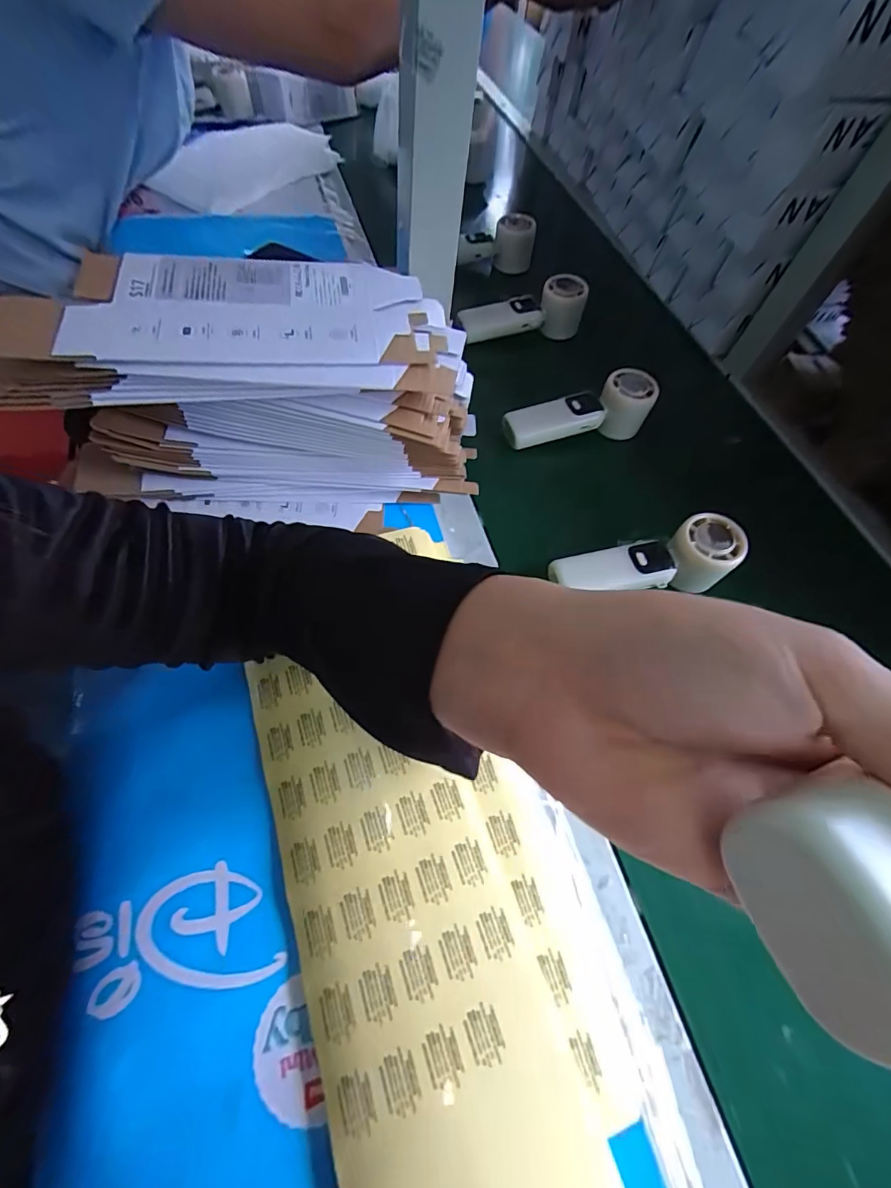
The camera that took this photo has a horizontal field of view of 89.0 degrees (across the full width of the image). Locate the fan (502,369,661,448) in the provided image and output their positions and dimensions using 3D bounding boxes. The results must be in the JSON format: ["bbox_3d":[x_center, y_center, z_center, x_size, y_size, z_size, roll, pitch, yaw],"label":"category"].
[{"bbox_3d":[0.143,-0.197,0.495,0.162,0.051,0.053,-7,63,-11],"label":"fan"}]

